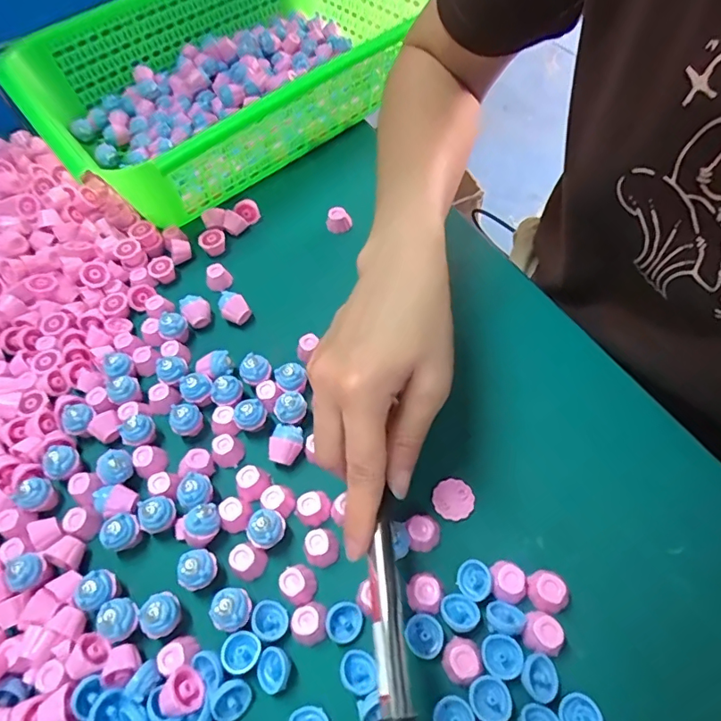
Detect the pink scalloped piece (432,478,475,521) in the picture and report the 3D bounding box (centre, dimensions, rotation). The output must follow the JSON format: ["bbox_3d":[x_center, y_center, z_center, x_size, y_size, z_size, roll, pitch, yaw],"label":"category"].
[{"bbox_3d":[0.054,0.081,0.292,0.023,0.004,0.023,-2,59,4],"label":"pink scalloped piece"}]

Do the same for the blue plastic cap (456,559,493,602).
[{"bbox_3d":[0.061,0.116,0.265,0.018,0.004,0.019,-2,59,4],"label":"blue plastic cap"}]

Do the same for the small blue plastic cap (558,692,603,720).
[{"bbox_3d":[0.101,0.165,0.230,0.017,0.008,0.018,-2,59,4],"label":"small blue plastic cap"}]

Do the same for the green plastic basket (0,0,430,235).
[{"bbox_3d":[-0.118,-0.285,0.484,0.363,0.081,0.273,-39,63,-17],"label":"green plastic basket"}]

